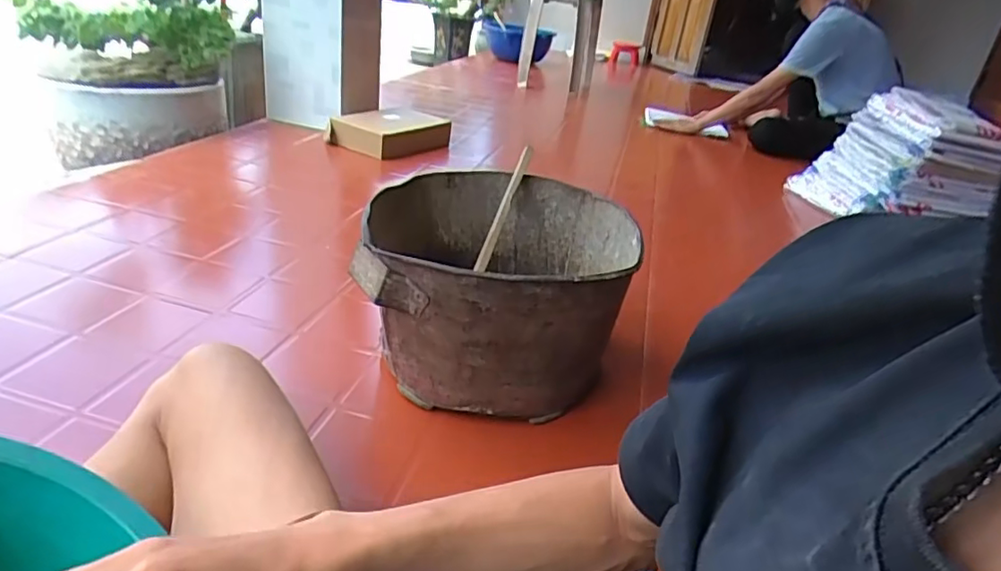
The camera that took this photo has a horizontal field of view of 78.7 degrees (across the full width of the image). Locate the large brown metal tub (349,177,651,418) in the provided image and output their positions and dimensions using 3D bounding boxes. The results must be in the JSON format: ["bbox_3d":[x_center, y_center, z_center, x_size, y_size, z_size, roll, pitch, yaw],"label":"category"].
[{"bbox_3d":[-0.006,-0.002,0.840,0.339,0.202,0.349,6,27,-3],"label":"large brown metal tub"}]

